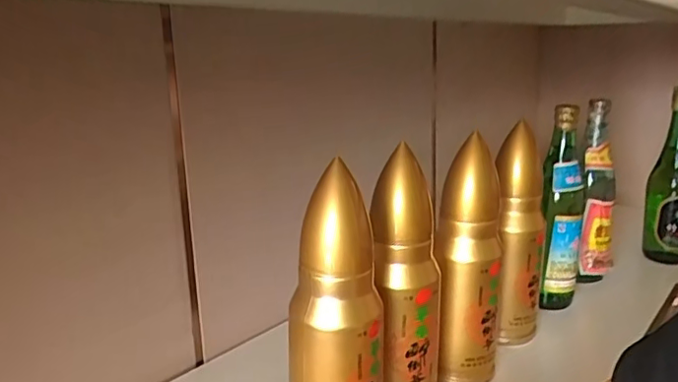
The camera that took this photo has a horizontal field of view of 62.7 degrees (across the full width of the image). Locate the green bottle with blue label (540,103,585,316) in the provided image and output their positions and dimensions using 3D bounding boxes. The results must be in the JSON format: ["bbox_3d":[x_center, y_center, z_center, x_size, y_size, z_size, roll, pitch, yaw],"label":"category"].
[{"bbox_3d":[0.276,0.028,0.691,0.051,0.244,0.057,5,14,26],"label":"green bottle with blue label"}]

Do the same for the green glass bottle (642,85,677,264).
[{"bbox_3d":[0.513,-0.017,0.849,0.068,0.273,0.071,5,14,26],"label":"green glass bottle"}]

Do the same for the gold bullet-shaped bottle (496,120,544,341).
[{"bbox_3d":[0.198,0.055,0.611,0.051,0.228,0.052,4,14,21],"label":"gold bullet-shaped bottle"}]

